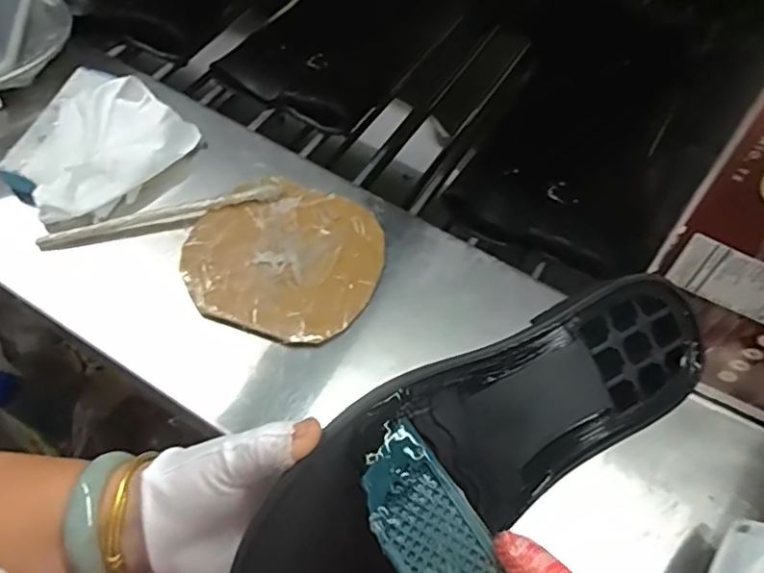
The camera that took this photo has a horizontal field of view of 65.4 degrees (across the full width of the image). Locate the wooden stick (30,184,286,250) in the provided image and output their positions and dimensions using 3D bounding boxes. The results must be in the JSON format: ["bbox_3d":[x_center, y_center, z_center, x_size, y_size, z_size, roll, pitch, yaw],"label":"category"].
[{"bbox_3d":[-0.178,-0.057,0.489,0.194,0.007,0.015,-15,62,-12],"label":"wooden stick"}]

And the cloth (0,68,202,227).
[{"bbox_3d":[-0.252,-0.121,0.513,0.128,0.039,0.141,33,64,15],"label":"cloth"}]

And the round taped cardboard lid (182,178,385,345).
[{"bbox_3d":[-0.079,-0.024,0.482,0.149,0.017,0.136,1,60,-3],"label":"round taped cardboard lid"}]

